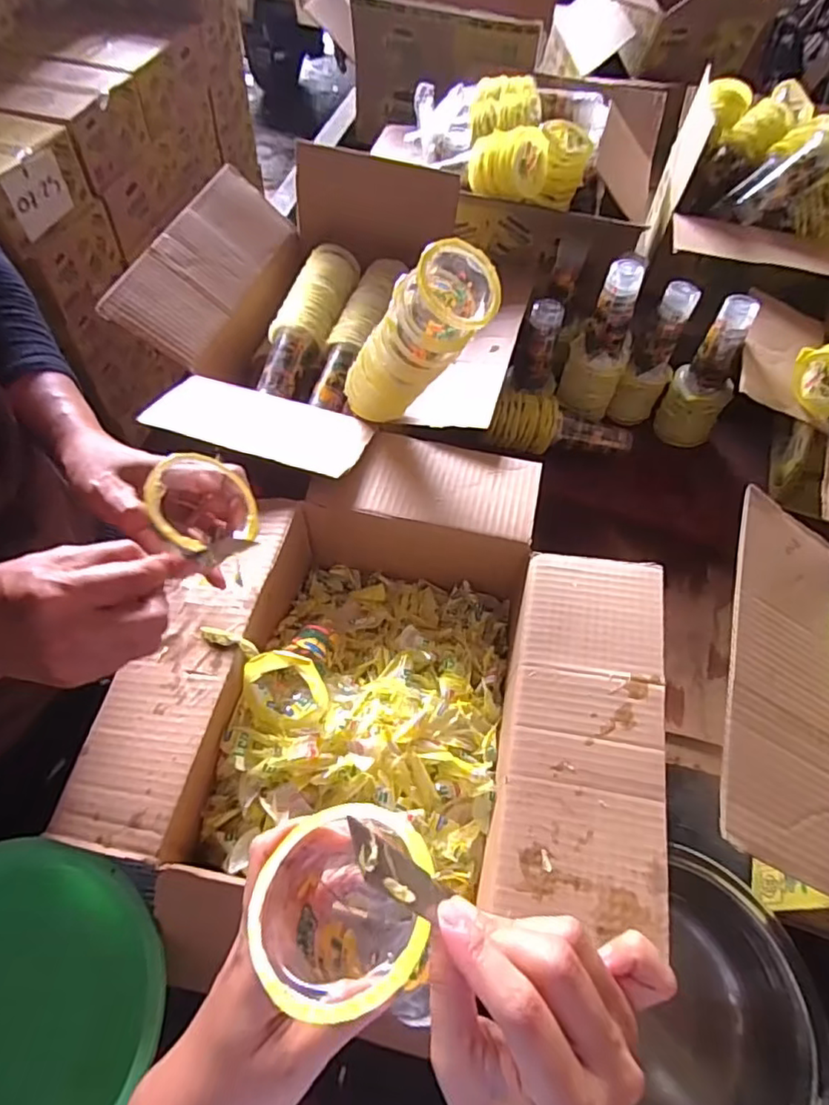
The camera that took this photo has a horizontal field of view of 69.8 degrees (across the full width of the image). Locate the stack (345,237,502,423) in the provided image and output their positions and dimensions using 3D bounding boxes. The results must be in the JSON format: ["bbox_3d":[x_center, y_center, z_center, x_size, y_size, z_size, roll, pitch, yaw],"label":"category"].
[{"bbox_3d":[-0.003,-0.190,0.559,0.080,0.209,0.078,32,59,-11],"label":"stack"}]

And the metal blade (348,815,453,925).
[{"bbox_3d":[-0.003,0.112,0.204,0.004,0.074,0.017,-23,37,11],"label":"metal blade"}]

